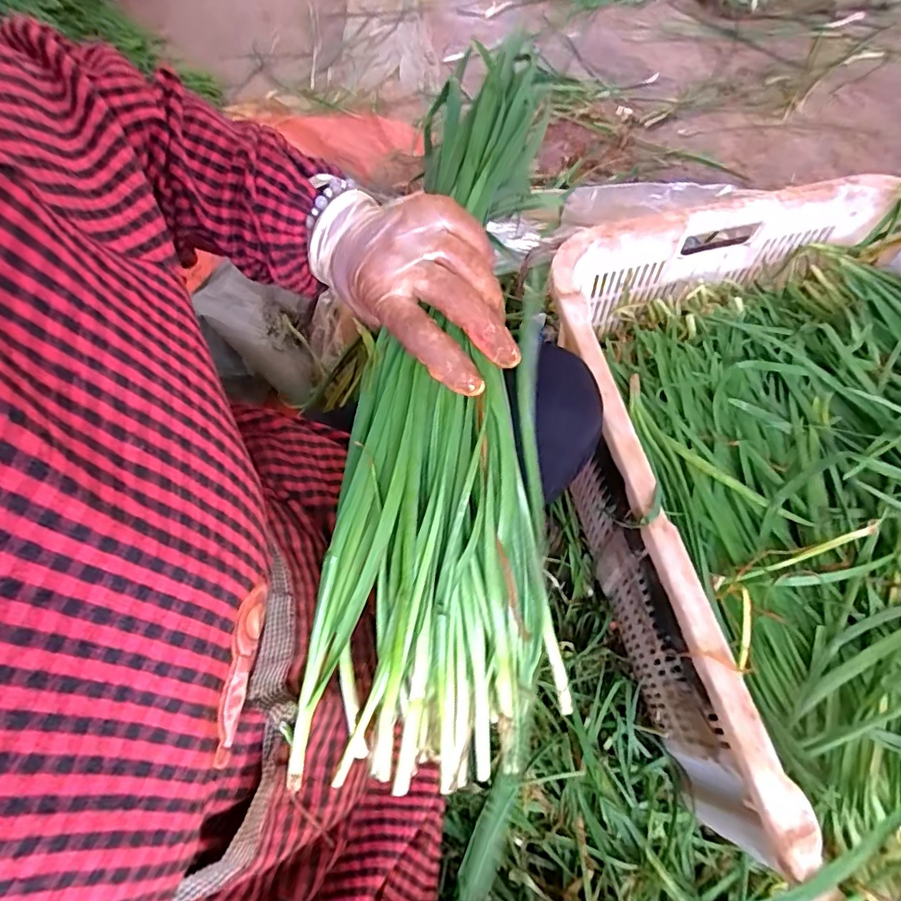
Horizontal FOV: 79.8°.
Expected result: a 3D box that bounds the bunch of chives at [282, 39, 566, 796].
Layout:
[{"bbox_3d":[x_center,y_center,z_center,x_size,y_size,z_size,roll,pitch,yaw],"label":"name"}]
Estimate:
[{"bbox_3d":[0.010,-0.022,0.342,0.131,0.090,0.439,7,84,5],"label":"bunch of chives"}]

